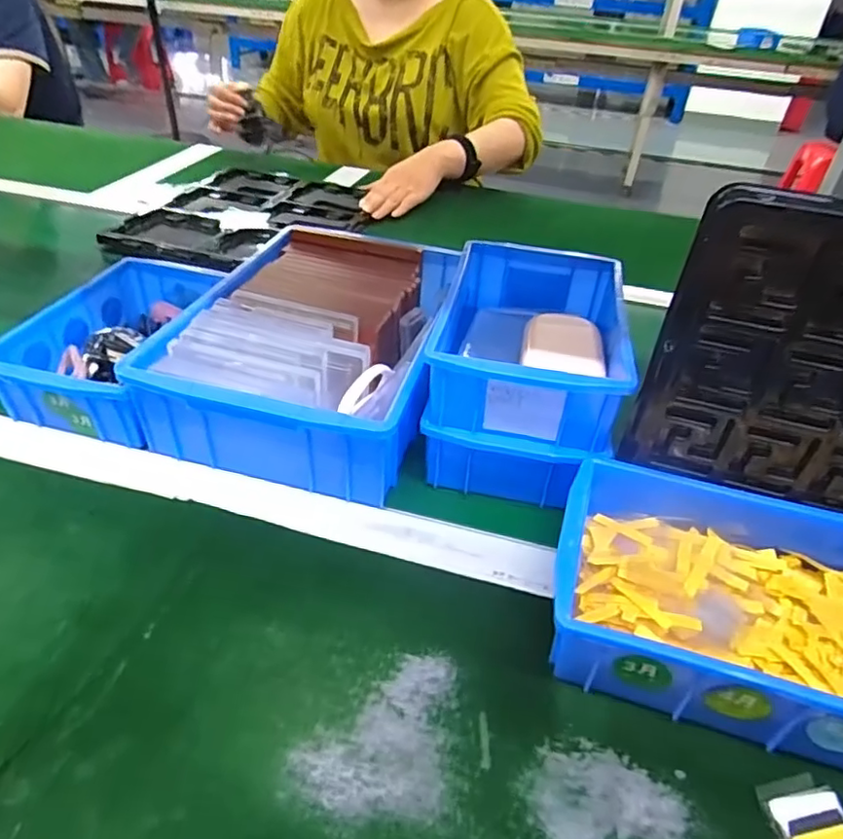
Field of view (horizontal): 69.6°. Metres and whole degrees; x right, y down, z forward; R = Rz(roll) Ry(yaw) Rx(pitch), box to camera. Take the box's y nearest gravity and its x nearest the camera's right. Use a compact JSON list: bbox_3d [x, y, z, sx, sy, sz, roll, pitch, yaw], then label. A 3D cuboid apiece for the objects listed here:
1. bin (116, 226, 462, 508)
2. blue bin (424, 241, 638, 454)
[{"bbox_3d":[-0.088,-0.063,0.523,0.200,0.084,0.275,10,39,7],"label":"bin"},{"bbox_3d":[0.082,-0.060,0.468,0.122,0.074,0.196,9,39,6],"label":"blue bin"}]

